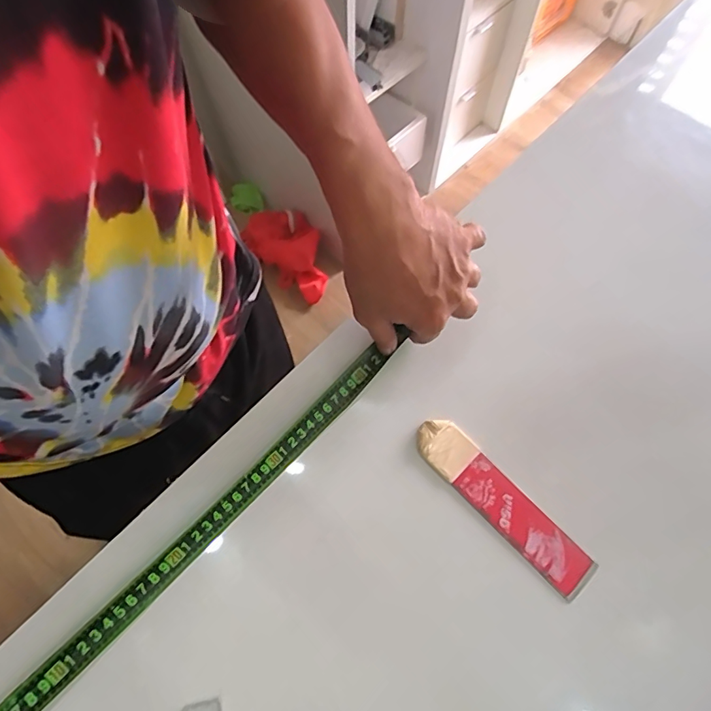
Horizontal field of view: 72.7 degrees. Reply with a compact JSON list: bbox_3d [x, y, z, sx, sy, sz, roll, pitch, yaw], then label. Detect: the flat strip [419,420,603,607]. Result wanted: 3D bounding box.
[{"bbox_3d":[0.111,0.112,0.373,0.037,0.009,0.157,-40,71,-17],"label":"flat strip"}]

